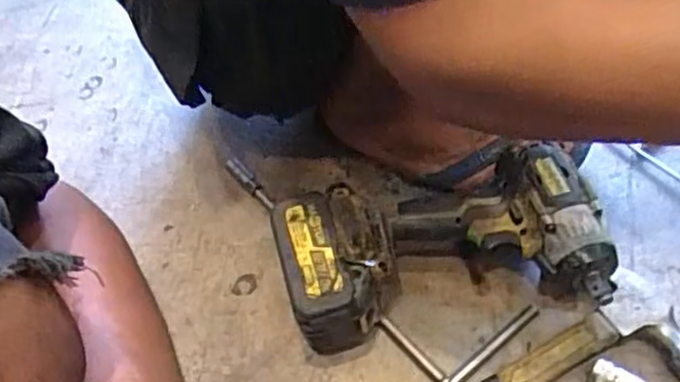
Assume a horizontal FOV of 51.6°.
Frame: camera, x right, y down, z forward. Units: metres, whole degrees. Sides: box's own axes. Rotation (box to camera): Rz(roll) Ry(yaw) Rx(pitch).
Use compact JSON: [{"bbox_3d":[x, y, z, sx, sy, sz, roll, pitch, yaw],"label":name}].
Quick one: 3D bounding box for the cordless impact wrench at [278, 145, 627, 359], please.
[{"bbox_3d":[0.077,0.054,0.557,0.242,0.090,0.126,-10,53,-2],"label":"cordless impact wrench"}]

